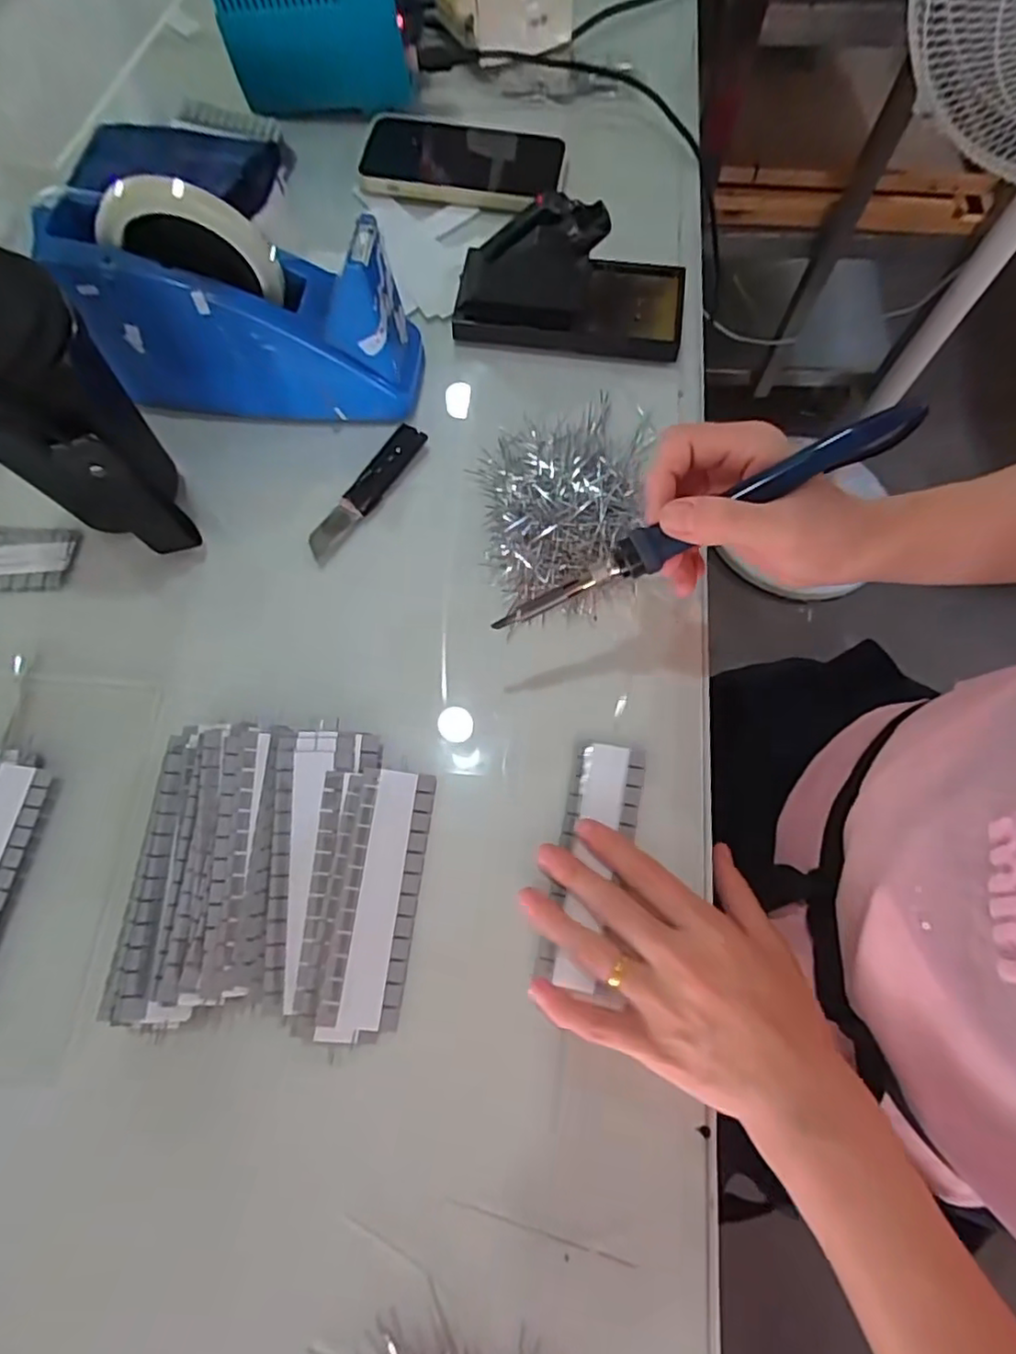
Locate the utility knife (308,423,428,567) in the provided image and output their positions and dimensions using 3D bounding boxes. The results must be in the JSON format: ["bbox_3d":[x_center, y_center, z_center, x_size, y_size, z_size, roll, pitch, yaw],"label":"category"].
[{"bbox_3d":[-0.093,-0.121,0.411,0.021,0.011,0.111,33,74,10],"label":"utility knife"}]

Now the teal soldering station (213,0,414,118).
[{"bbox_3d":[-0.150,-0.531,0.504,0.141,0.091,0.110,-3,71,-1],"label":"teal soldering station"}]

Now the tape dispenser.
[{"bbox_3d":[-0.162,-0.233,0.376,0.198,0.139,0.069,6,72,2],"label":"tape dispenser"}]

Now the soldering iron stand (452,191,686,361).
[{"bbox_3d":[0.044,-0.278,0.434,0.158,0.076,0.073,8,72,3],"label":"soldering iron stand"}]

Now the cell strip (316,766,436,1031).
[{"bbox_3d":[-0.066,0.111,0.328,0.038,0.009,0.124,6,72,2],"label":"cell strip"}]

